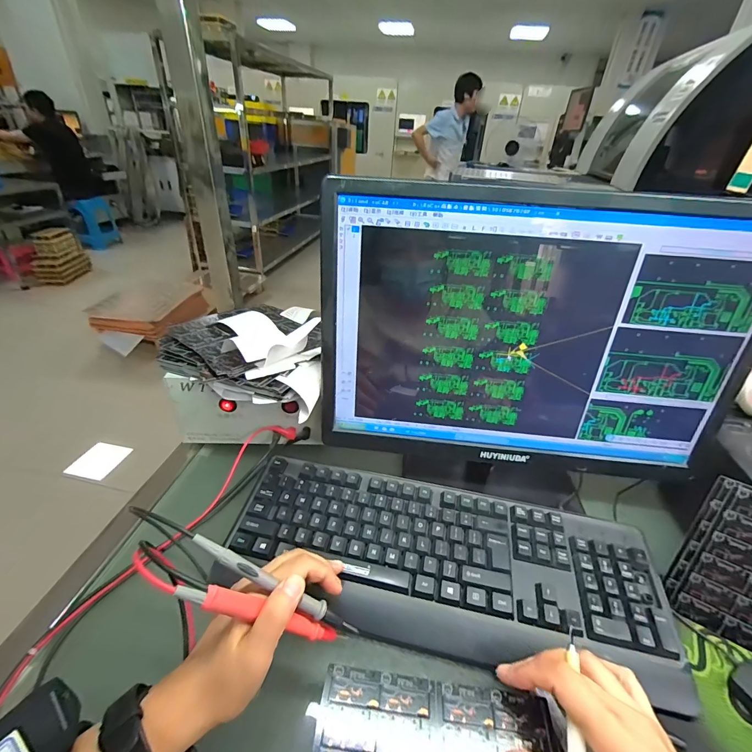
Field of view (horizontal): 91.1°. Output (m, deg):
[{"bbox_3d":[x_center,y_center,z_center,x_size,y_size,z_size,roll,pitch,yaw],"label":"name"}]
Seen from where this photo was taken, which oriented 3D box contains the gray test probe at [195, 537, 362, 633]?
[{"bbox_3d":[-0.071,0.156,0.272,0.142,0.009,0.011,38,32,-13],"label":"gray test probe"}]

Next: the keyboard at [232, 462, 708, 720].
[{"bbox_3d":[0.063,0.189,0.385,0.424,0.039,0.161,11,34,9],"label":"keyboard"}]

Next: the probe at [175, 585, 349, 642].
[{"bbox_3d":[-0.076,0.170,0.261,0.133,0.008,0.013,36,25,-24],"label":"probe"}]

